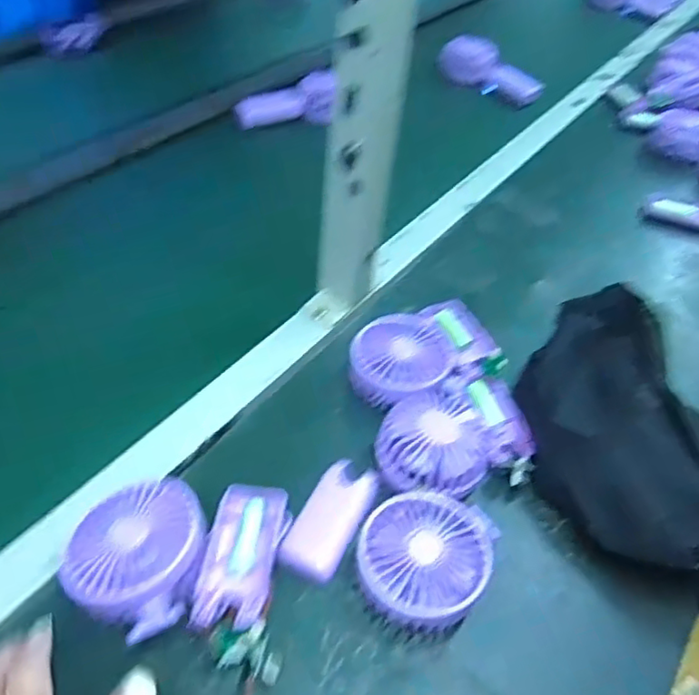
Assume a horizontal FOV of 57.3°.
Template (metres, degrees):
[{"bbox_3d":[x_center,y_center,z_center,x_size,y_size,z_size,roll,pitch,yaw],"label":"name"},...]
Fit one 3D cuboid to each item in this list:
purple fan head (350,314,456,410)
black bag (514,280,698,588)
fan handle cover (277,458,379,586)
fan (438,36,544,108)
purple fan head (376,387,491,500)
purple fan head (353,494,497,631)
[{"bbox_3d":[0.048,0.015,0.573,0.096,0.040,0.088,-32,56,-32],"label":"purple fan head"},{"bbox_3d":[0.234,0.081,0.497,0.157,0.089,0.297,-13,48,-19],"label":"black bag"},{"bbox_3d":[-0.014,0.127,0.477,0.043,0.012,0.095,20,47,13],"label":"fan handle cover"},{"bbox_3d":[0.238,-0.469,1.101,0.040,0.080,0.217,-27,54,-29],"label":"fan"},{"bbox_3d":[0.070,0.077,0.504,0.091,0.037,0.084,-16,49,-21],"label":"purple fan head"},{"bbox_3d":[0.048,0.150,0.441,0.085,0.044,0.092,3,45,-3],"label":"purple fan head"}]

